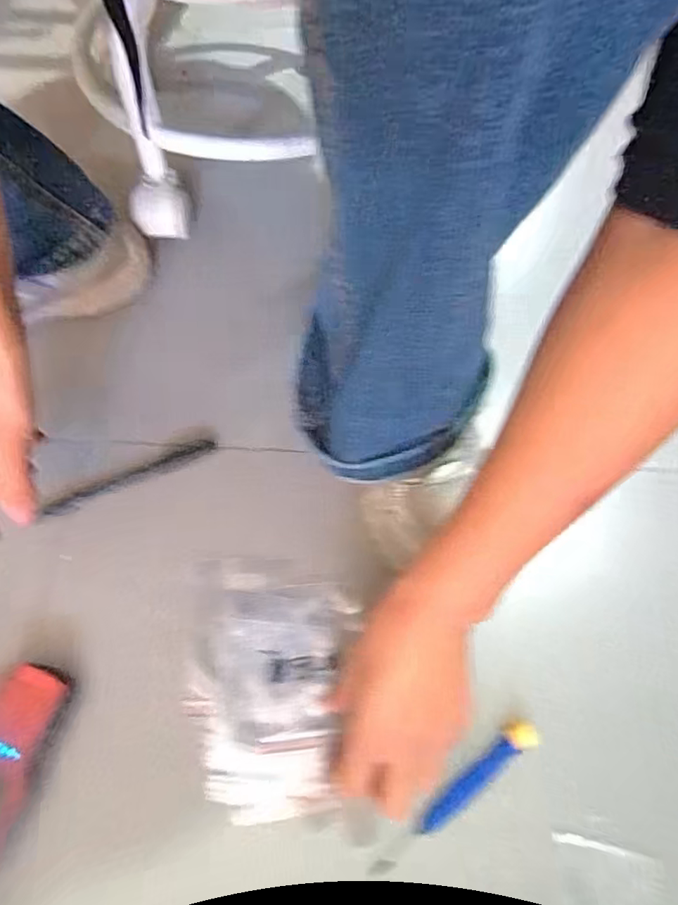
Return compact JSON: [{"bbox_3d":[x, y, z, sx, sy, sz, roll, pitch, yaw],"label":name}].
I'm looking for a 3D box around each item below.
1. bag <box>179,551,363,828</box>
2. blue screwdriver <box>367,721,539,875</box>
[{"bbox_3d":[-0.046,0.147,0.364,0.110,0.019,0.157,0,63,-3],"label":"bag"},{"bbox_3d":[0.070,0.204,0.326,0.124,0.010,0.015,-31,69,-17],"label":"blue screwdriver"}]

